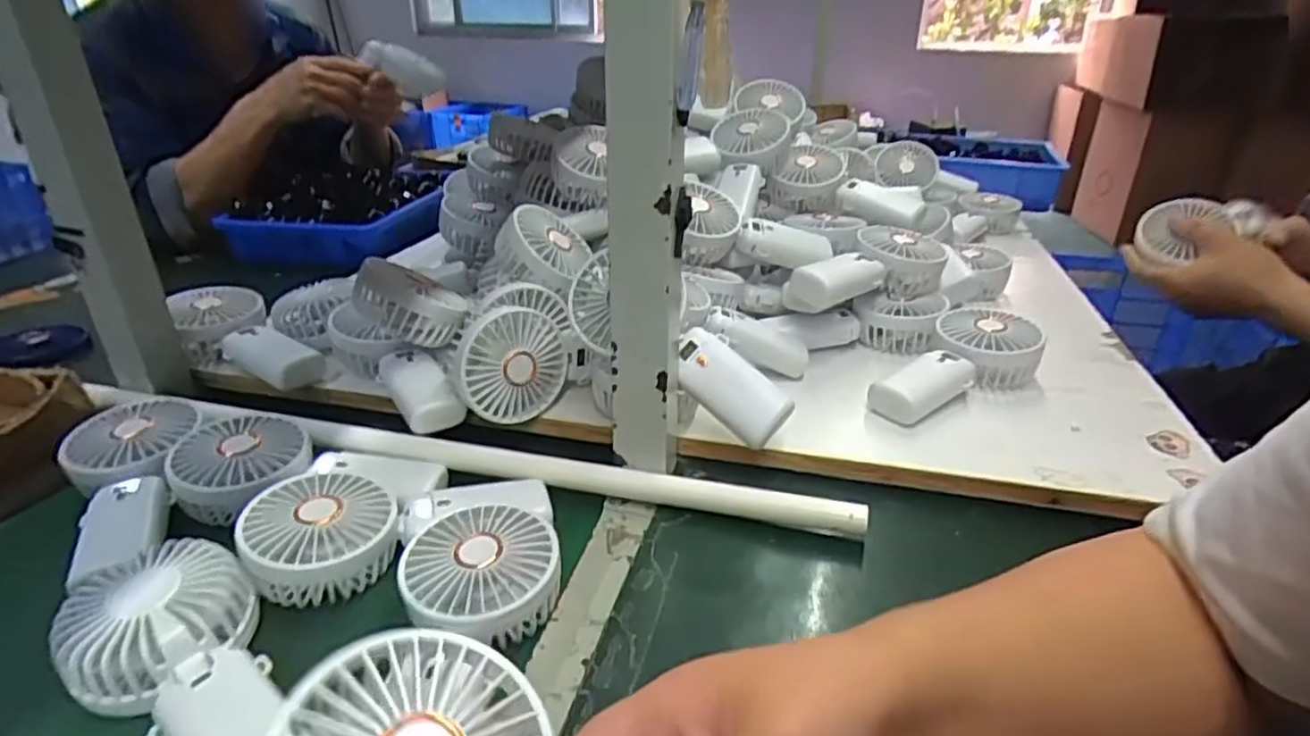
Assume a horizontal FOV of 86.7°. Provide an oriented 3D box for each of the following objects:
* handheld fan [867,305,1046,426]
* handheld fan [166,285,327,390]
[{"bbox_3d":[0.260,0.000,0.588,0.090,0.051,0.172,23,35,37],"label":"handheld fan"},{"bbox_3d":[-0.366,-0.027,0.617,0.168,0.050,0.080,22,34,35],"label":"handheld fan"}]

